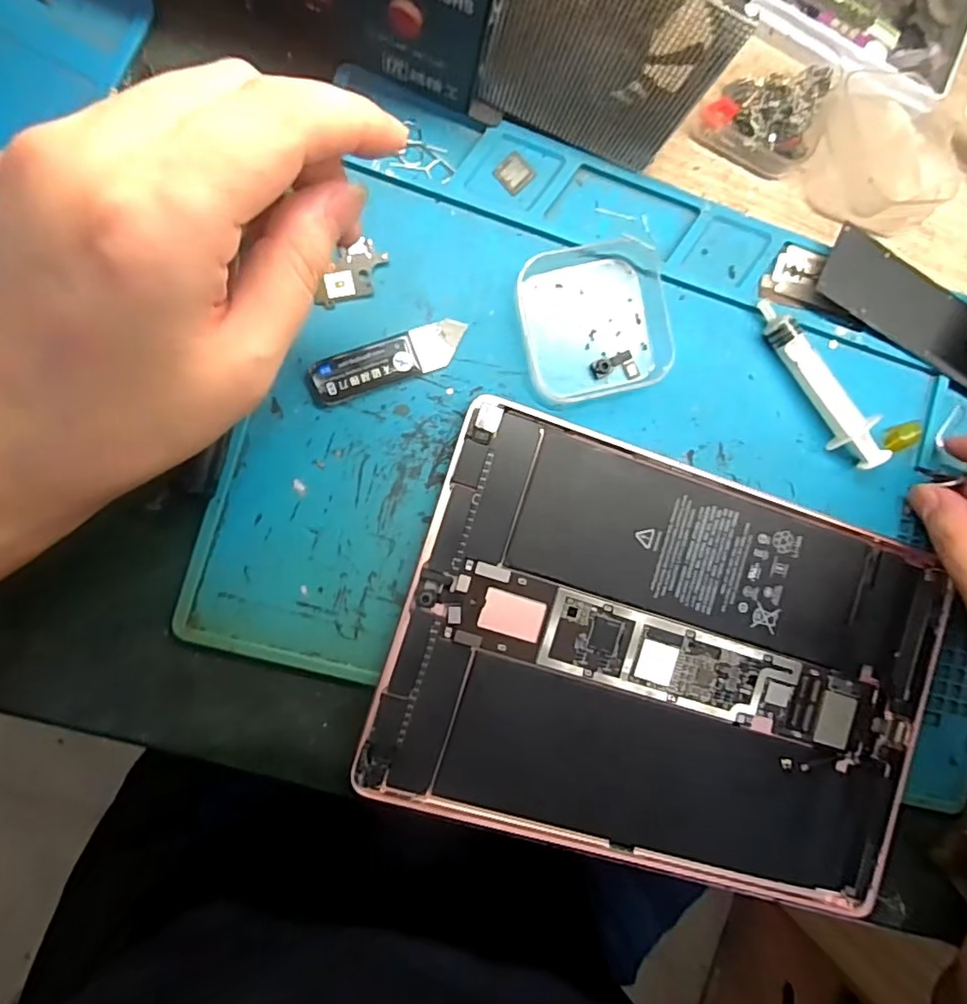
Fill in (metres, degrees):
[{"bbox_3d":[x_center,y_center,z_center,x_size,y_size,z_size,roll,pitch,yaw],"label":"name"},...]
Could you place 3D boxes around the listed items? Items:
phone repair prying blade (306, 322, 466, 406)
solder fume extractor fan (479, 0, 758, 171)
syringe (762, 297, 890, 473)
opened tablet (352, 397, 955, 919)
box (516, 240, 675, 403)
[{"bbox_3d":[-0.039,-0.059,0.243,0.068,0.005,0.019,-20,93,-8],"label":"phone repair prying blade"},{"bbox_3d":[0.045,-0.171,0.214,0.078,0.083,0.029,18,87,-8],"label":"solder fume extractor fan"},{"bbox_3d":[0.154,-0.053,0.266,0.017,0.014,0.089,-38,95,-7],"label":"syringe"},{"bbox_3d":[0.087,0.072,0.258,0.244,0.014,0.173,18,88,-9],"label":"opened tablet"},{"bbox_3d":[0.050,-0.080,0.253,0.065,0.011,0.064,-14,92,-8],"label":"box"}]

